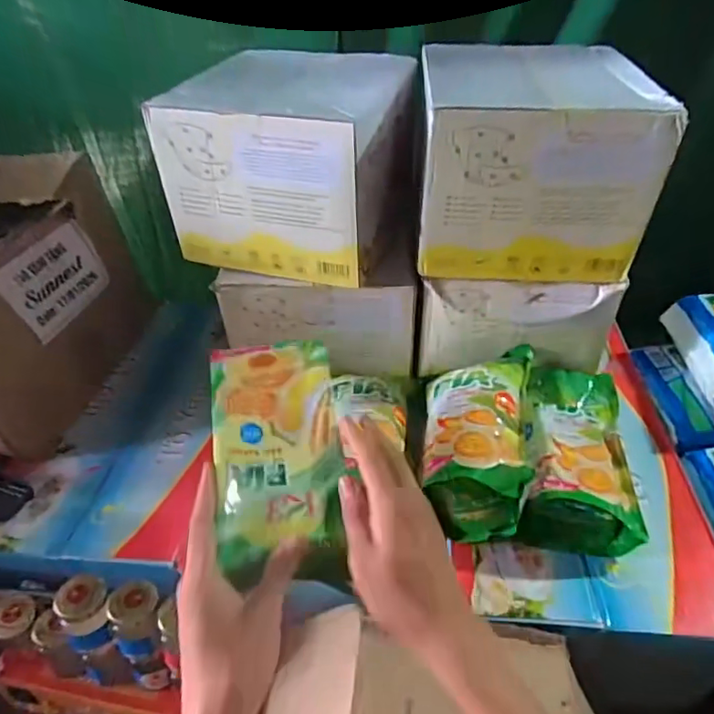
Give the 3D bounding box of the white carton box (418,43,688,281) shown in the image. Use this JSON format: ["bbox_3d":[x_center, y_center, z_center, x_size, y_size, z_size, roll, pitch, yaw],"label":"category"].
[{"bbox_3d":[0.198,-0.239,0.633,0.240,0.195,0.231,1,42,5],"label":"white carton box"}]

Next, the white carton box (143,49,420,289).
[{"bbox_3d":[-0.073,-0.247,0.665,0.238,0.179,0.248,11,44,16],"label":"white carton box"}]

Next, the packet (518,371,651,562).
[{"bbox_3d":[0.255,0.103,0.623,0.124,0.070,0.257,9,43,14],"label":"packet"}]

